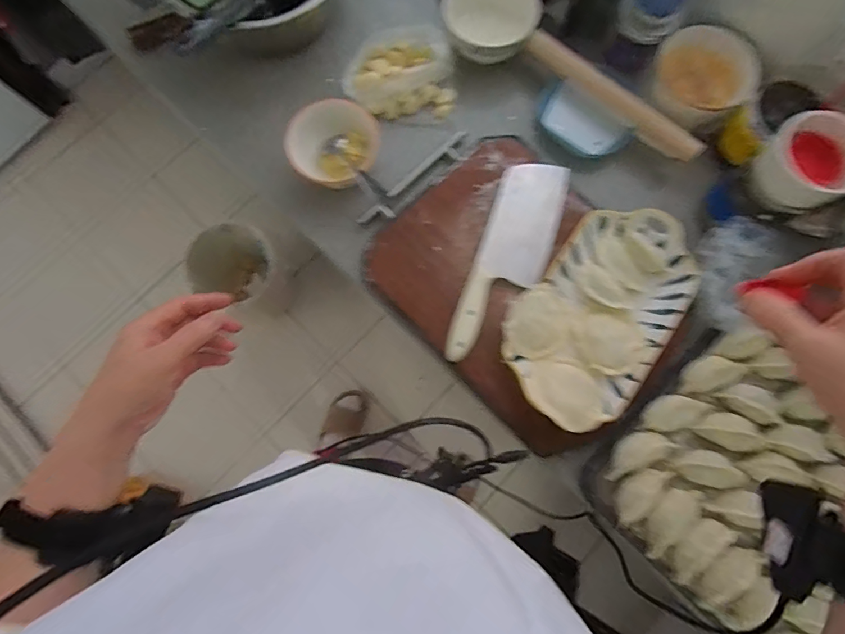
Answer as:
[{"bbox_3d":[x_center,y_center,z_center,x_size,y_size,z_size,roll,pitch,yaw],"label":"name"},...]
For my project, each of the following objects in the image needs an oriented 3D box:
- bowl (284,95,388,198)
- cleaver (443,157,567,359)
[{"bbox_3d":[-0.114,-0.232,0.592,0.122,0.057,0.118,1,79,1],"label":"bowl"},{"bbox_3d":[0.115,-0.075,0.571,0.087,0.030,0.291,20,80,5],"label":"cleaver"}]

